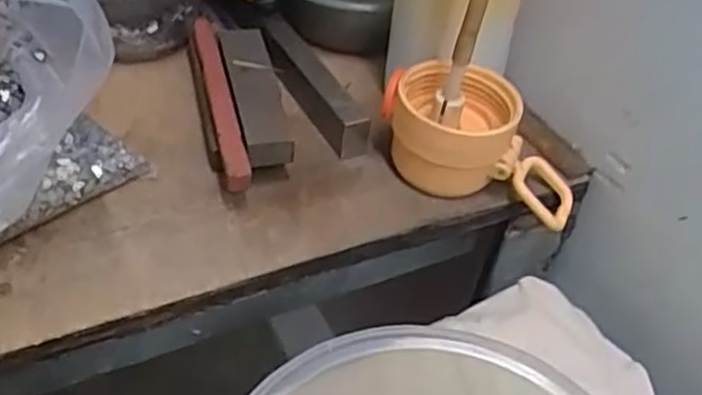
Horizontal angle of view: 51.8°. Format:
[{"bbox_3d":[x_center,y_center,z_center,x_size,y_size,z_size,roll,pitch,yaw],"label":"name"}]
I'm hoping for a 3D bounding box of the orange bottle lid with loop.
[{"bbox_3d":[0.070,-0.032,0.386,0.108,0.052,0.060,9,45,1],"label":"orange bottle lid with loop"}]

